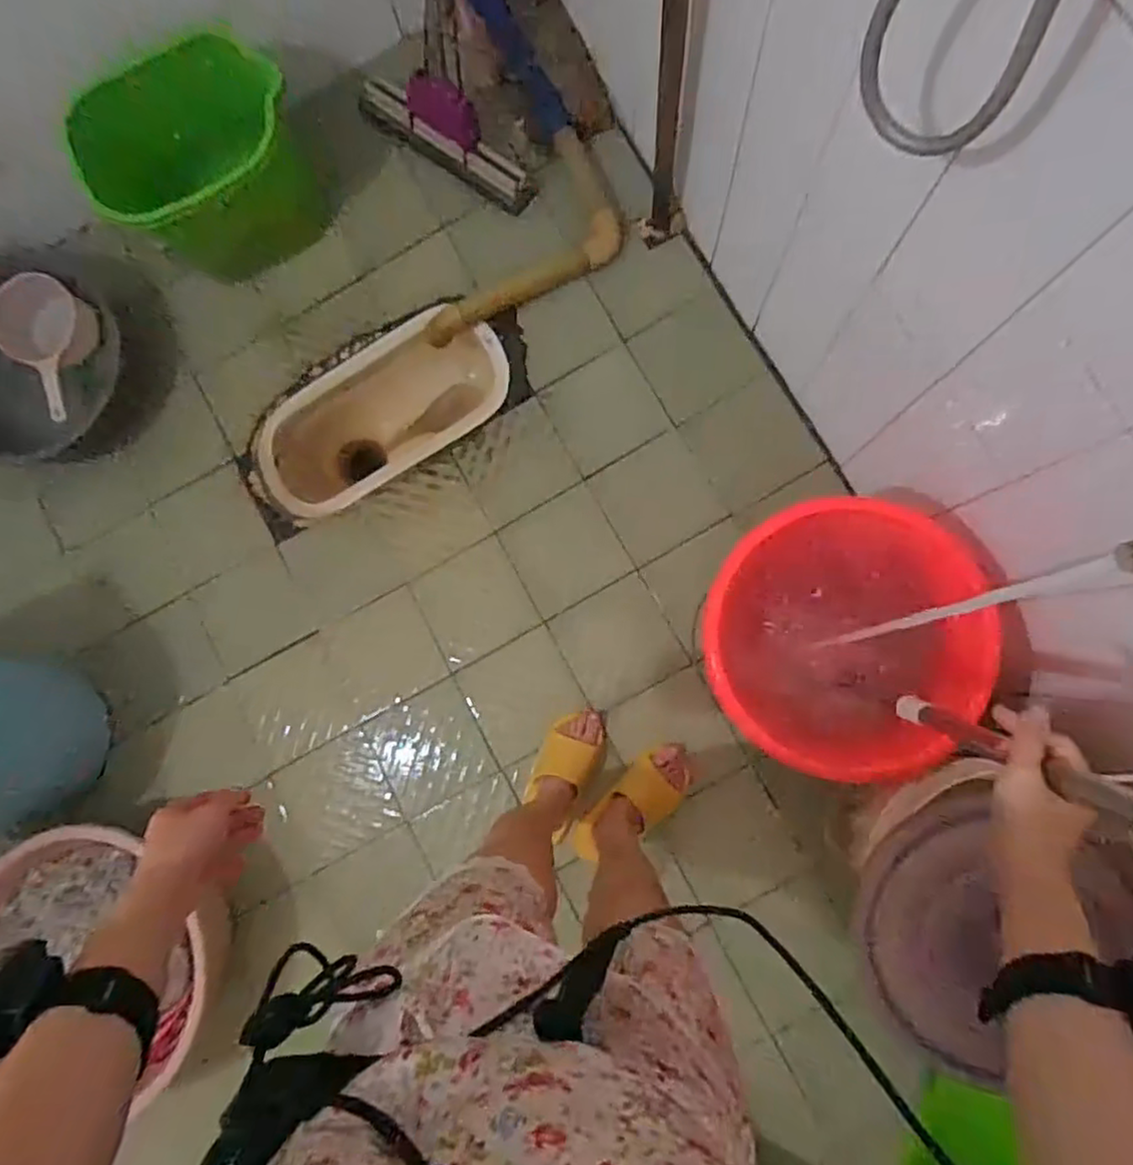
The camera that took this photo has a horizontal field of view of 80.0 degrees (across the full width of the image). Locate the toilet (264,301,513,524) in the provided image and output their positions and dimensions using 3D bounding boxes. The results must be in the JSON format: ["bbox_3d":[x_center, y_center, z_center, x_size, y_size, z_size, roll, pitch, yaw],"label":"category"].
[{"bbox_3d":[-0.395,-0.358,1.486,0.583,0.169,0.296,-29,83,2],"label":"toilet"}]

